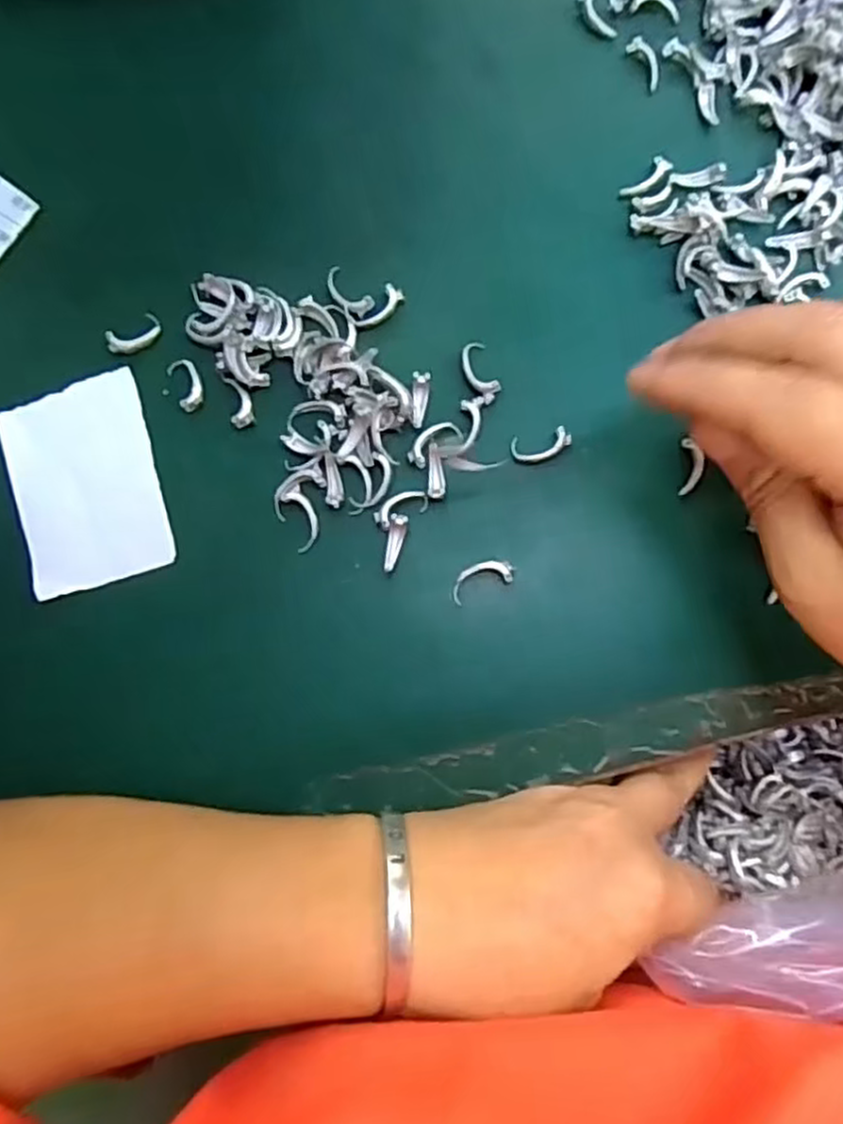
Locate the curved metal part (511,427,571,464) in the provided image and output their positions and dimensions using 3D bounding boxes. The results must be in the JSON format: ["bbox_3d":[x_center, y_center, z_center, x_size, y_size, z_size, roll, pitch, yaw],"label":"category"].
[{"bbox_3d":[0.043,-0.041,0.262,0.021,0.004,0.011,-11,84,2],"label":"curved metal part"}]

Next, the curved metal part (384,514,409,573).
[{"bbox_3d":[-0.009,-0.007,0.261,0.006,0.004,0.020,8,85,4],"label":"curved metal part"}]

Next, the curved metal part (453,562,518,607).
[{"bbox_3d":[0.021,0.006,0.258,0.024,0.004,0.011,-24,84,1],"label":"curved metal part"}]

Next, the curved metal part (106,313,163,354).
[{"bbox_3d":[-0.107,-0.085,0.275,0.020,0.004,0.010,-24,84,1],"label":"curved metal part"}]

